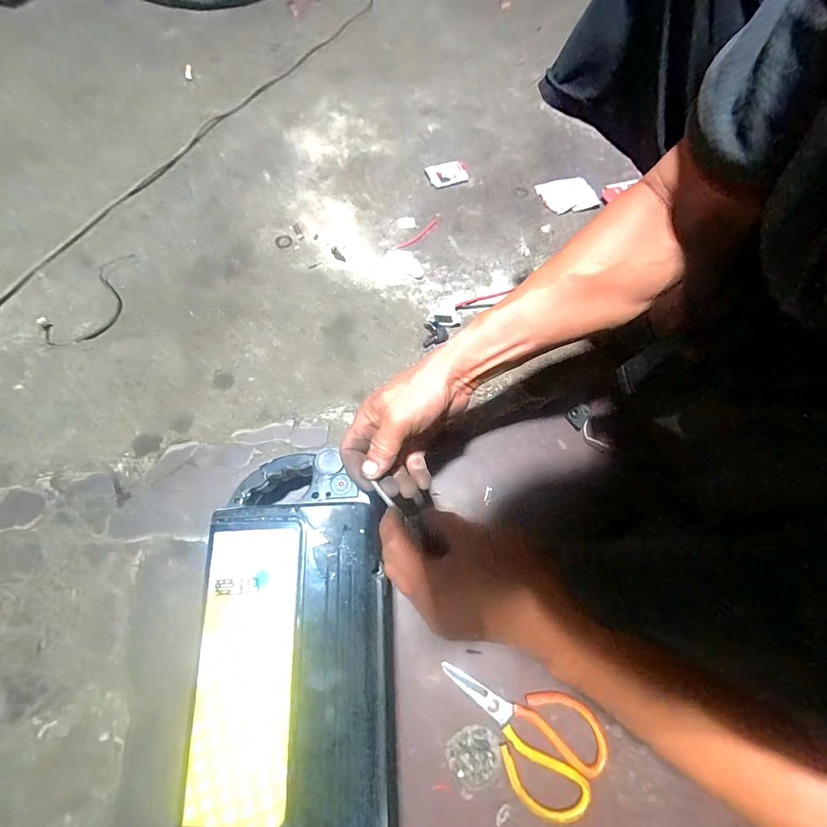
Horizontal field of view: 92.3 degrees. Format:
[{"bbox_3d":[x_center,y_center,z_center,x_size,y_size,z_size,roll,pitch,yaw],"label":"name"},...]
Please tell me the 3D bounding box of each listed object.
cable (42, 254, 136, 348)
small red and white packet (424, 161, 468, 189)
[{"bbox_3d":[-0.482,-0.177,0.608,0.102,0.010,0.187,21,71,6],"label":"cable"},{"bbox_3d":[0.066,-0.452,0.749,0.082,0.010,0.049,-20,73,-8],"label":"small red and white packet"}]

